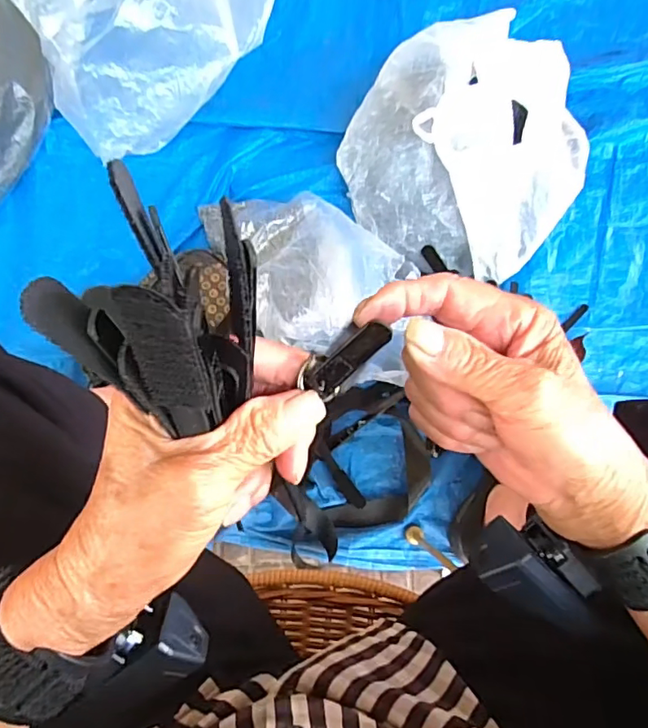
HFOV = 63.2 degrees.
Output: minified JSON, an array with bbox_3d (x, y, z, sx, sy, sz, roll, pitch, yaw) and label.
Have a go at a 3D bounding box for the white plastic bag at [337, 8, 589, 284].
[{"bbox_3d":[0.171,-0.260,0.641,0.289,0.171,0.236,35,84,4],"label":"white plastic bag"}]

